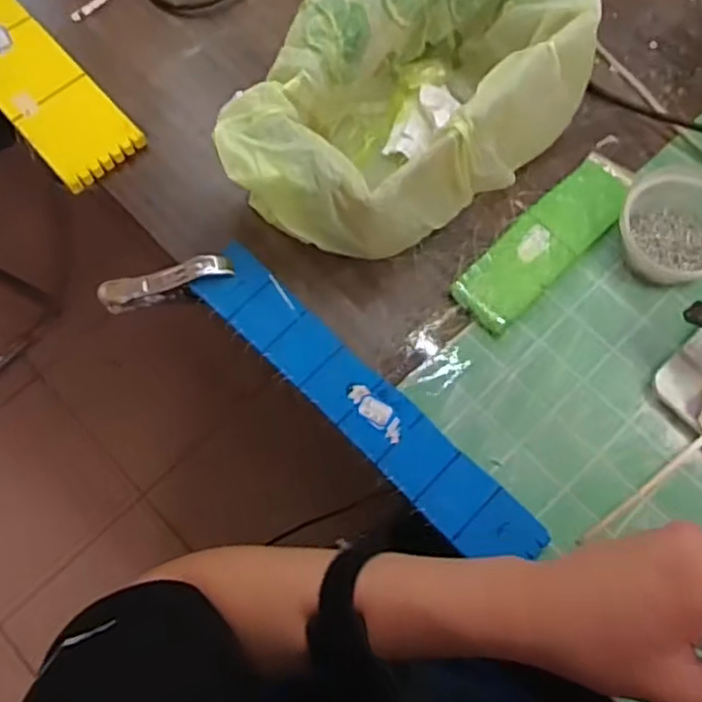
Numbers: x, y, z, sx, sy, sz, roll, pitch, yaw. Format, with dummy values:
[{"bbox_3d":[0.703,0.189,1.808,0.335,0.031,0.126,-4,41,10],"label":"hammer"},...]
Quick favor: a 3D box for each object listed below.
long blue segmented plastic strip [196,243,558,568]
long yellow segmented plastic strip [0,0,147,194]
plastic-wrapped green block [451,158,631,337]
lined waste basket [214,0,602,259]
[{"bbox_3d":[0.007,0.040,0.545,0.331,0.006,0.055,43,76,13],"label":"long blue segmented plastic strip"},{"bbox_3d":[-0.322,-0.282,0.649,0.080,0.020,0.323,-40,75,-12],"label":"long yellow segmented plastic strip"},{"bbox_3d":[0.164,-0.092,0.583,0.178,0.018,0.059,-43,76,-13],"label":"plastic-wrapped green block"},{"bbox_3d":[0.043,-0.207,0.565,0.205,0.120,0.300,40,76,13],"label":"lined waste basket"}]

